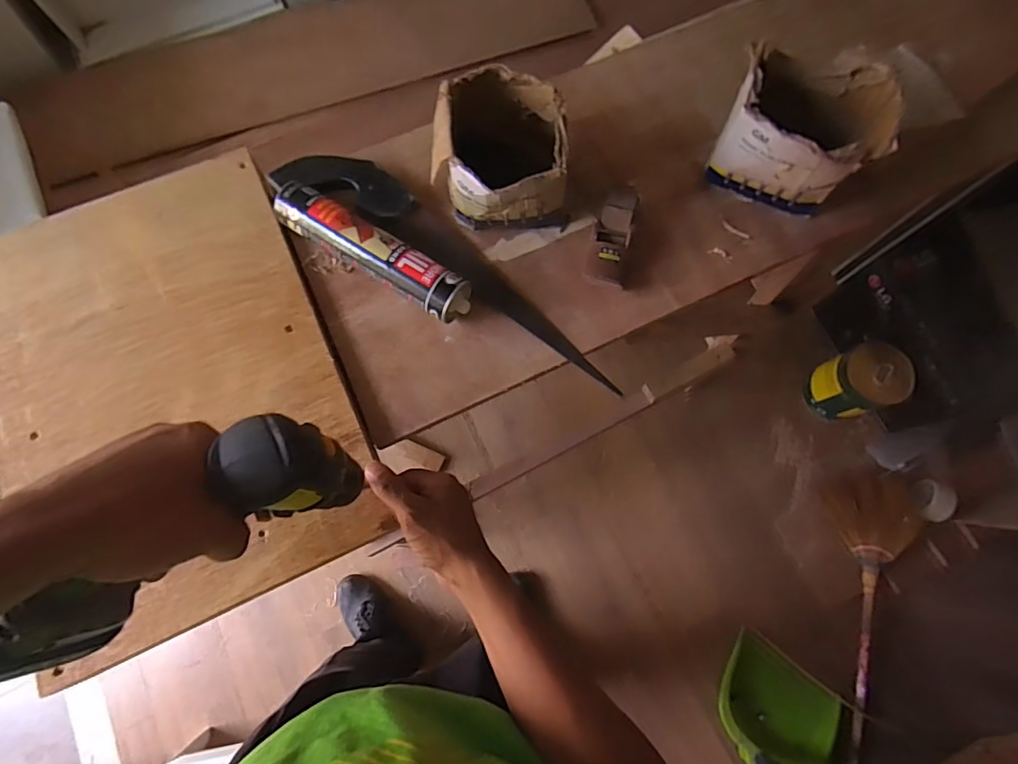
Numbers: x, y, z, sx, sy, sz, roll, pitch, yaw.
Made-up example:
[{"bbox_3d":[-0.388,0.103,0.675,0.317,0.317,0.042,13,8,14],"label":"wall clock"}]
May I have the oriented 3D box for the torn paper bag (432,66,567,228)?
[{"bbox_3d":[-0.008,-0.233,0.518,0.139,0.098,0.137,-1,78,0],"label":"torn paper bag"}]

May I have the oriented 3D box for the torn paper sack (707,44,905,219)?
[{"bbox_3d":[0.298,-0.266,0.521,0.137,0.105,0.132,18,78,4],"label":"torn paper sack"}]

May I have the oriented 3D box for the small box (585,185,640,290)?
[{"bbox_3d":[0.107,-0.150,0.528,0.041,0.038,0.102,9,78,2],"label":"small box"}]

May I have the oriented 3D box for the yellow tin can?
[{"bbox_3d":[0.862,0.005,1.249,0.158,0.219,0.159,-24,76,-7],"label":"yellow tin can"}]

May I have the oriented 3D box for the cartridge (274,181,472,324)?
[{"bbox_3d":[-0.140,-0.131,0.516,0.224,0.043,0.047,30,80,6],"label":"cartridge"}]

